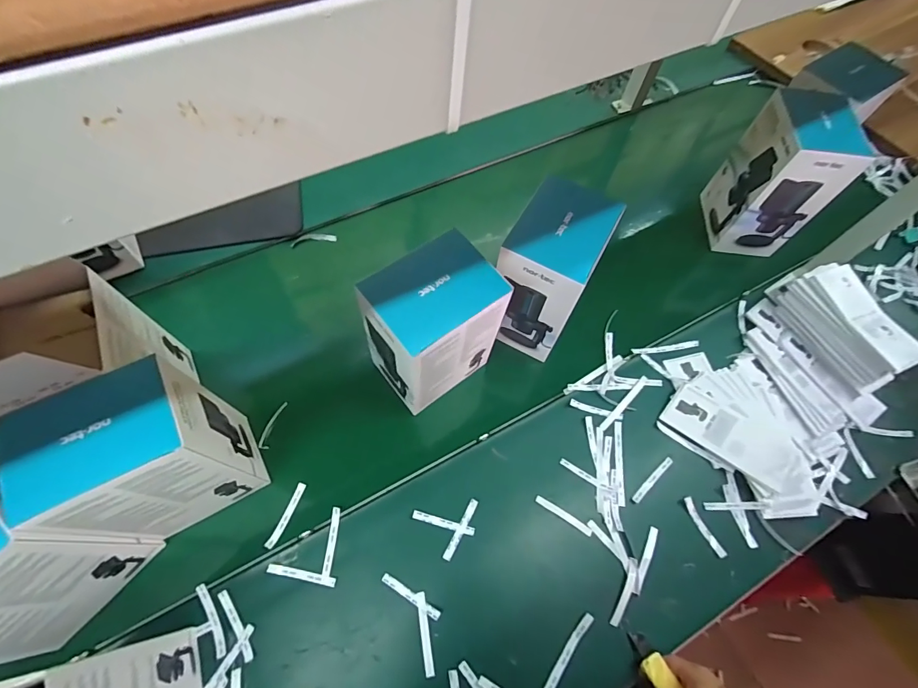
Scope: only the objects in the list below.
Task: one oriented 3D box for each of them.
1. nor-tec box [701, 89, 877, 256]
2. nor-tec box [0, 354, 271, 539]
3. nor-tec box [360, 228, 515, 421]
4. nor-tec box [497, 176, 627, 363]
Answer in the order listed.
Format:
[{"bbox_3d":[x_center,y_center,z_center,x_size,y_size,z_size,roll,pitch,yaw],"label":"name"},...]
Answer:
[{"bbox_3d":[0.551,-0.291,0.744,0.109,0.220,0.147,6,65,0],"label":"nor-tec box"},{"bbox_3d":[-0.355,0.134,0.503,0.147,0.218,0.119,-25,69,-13],"label":"nor-tec box"},{"bbox_3d":[-0.031,-0.021,0.579,0.147,0.209,0.104,-36,72,-18],"label":"nor-tec box"},{"bbox_3d":[0.127,-0.099,0.638,0.109,0.215,0.140,26,67,9],"label":"nor-tec box"}]

